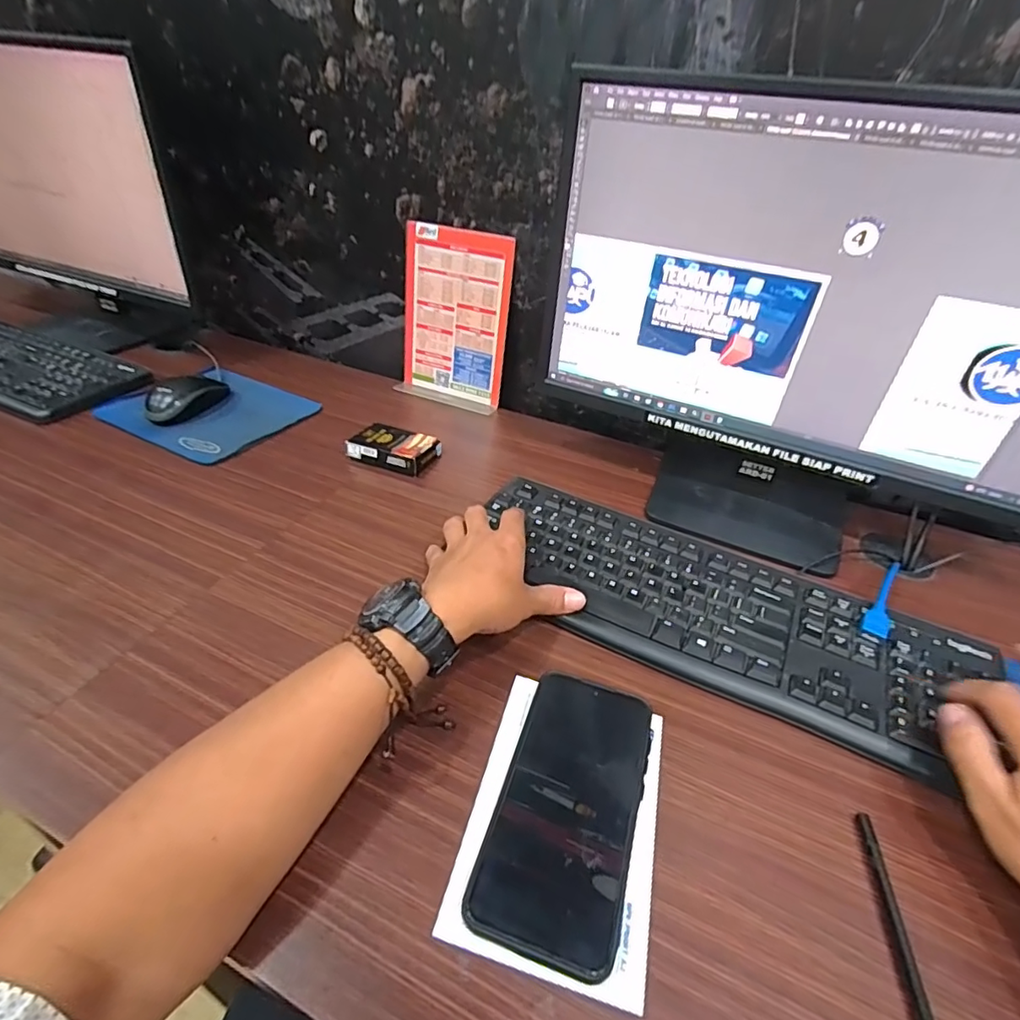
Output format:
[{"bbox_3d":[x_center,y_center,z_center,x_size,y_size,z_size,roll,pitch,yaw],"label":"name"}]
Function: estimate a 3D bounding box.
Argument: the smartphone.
[{"bbox_3d":[0.037,0.175,0.329,0.080,0.014,0.160,14,40,13],"label":"smartphone"}]

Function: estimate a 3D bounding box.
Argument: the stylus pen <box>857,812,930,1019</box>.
[{"bbox_3d":[0.204,0.230,0.281,0.007,0.007,0.139,9,39,7],"label":"stylus pen"}]

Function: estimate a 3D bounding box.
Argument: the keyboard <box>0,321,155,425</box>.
[{"bbox_3d":[-0.702,-0.208,0.740,0.444,0.026,0.160,20,42,19],"label":"keyboard"}]

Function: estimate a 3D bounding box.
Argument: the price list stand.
[{"bbox_3d":[-0.075,-0.248,0.713,0.145,0.204,0.056,17,41,16],"label":"price list stand"}]

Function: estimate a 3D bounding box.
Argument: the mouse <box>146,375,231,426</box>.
[{"bbox_3d":[-0.397,-0.142,0.672,0.059,0.033,0.107,15,41,14],"label":"mouse"}]

